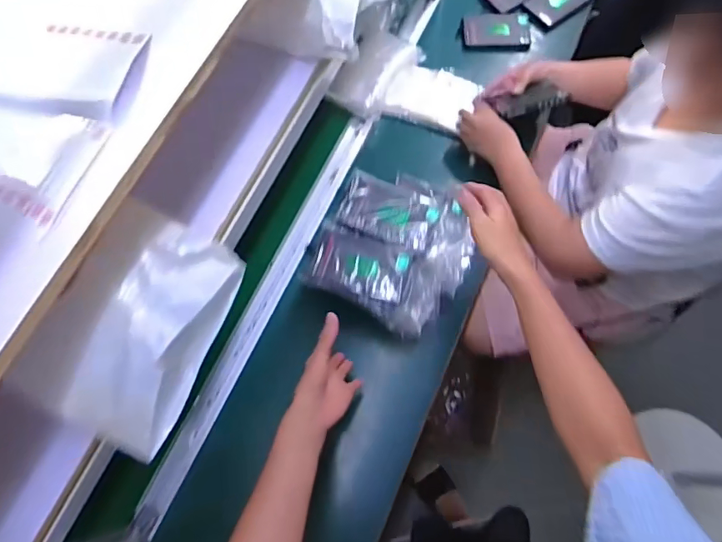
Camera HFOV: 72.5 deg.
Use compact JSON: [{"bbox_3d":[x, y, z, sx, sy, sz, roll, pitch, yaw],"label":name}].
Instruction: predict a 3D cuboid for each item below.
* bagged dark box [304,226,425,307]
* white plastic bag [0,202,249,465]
[{"bbox_3d":[0.004,-0.007,0.707,0.158,0.032,0.084,17,71,7],"label":"bagged dark box"},{"bbox_3d":[-0.228,0.067,0.524,0.109,0.128,0.230,19,72,8],"label":"white plastic bag"}]

